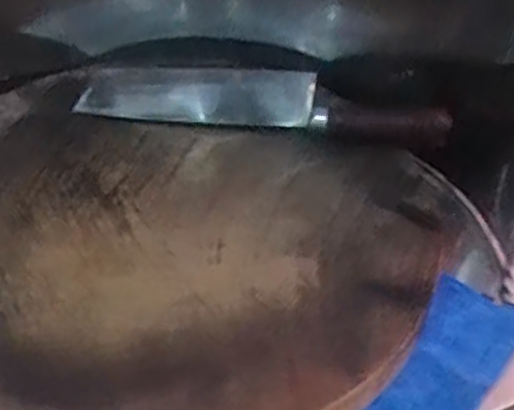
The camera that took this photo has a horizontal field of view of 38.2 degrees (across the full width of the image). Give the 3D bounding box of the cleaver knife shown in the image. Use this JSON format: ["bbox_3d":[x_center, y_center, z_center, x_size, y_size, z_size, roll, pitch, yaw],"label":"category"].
[{"bbox_3d":[0.002,-0.085,0.577,0.283,0.021,0.056,8,45,8],"label":"cleaver knife"}]

